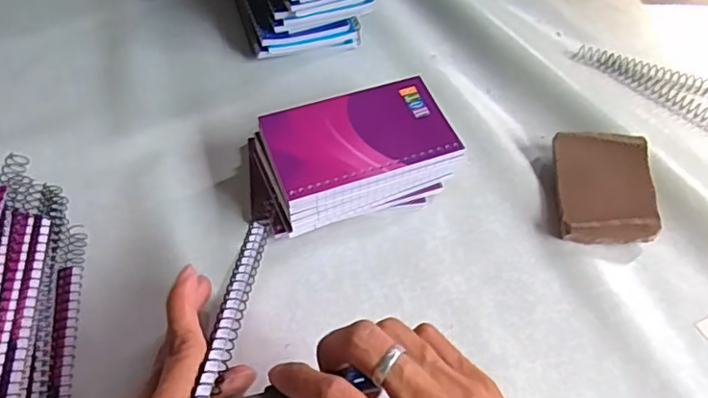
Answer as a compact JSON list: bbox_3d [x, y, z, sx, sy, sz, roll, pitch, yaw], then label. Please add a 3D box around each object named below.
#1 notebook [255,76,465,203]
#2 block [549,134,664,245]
[{"bbox_3d":[0.004,-0.048,0.416,0.129,0.007,0.078,-17,58,-12],"label":"notebook"},{"bbox_3d":[0.184,-0.009,0.427,0.066,0.027,0.084,4,55,3],"label":"block"}]

